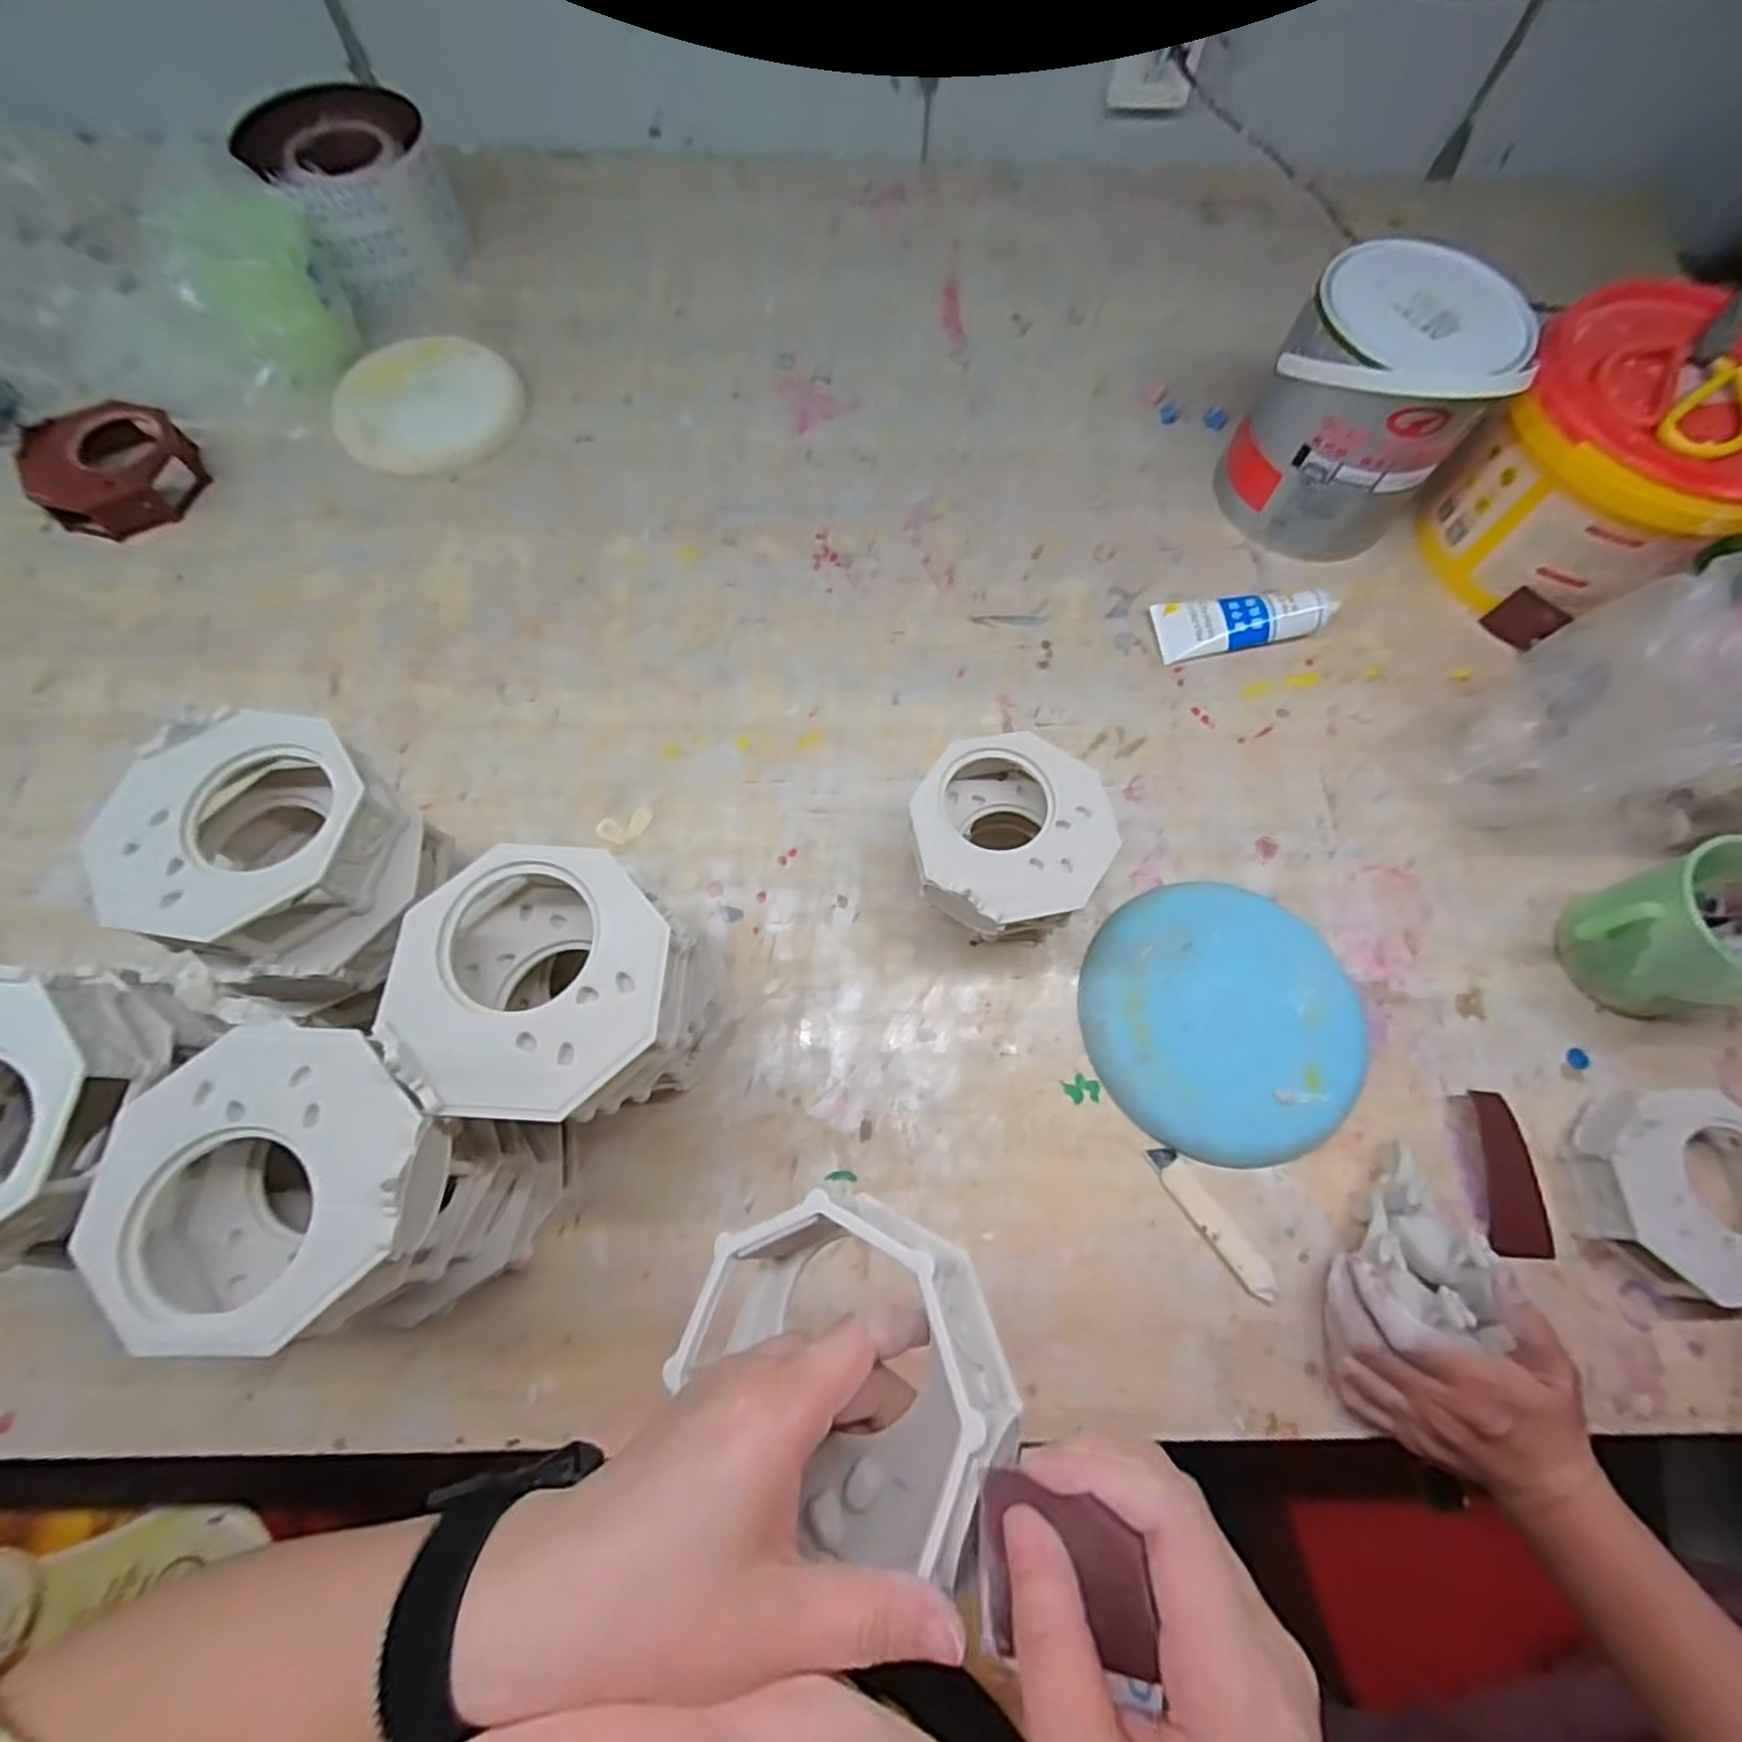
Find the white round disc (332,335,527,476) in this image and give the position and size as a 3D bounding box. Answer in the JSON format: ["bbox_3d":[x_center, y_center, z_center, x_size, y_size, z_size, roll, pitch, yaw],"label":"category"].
[{"bbox_3d":[-0.393,-0.420,0.665,0.156,0.031,0.156,1,69,-2],"label":"white round disc"}]

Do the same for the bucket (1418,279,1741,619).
[{"bbox_3d":[0.579,-0.315,0.586,0.204,0.164,0.187,1,69,-2],"label":"bucket"}]

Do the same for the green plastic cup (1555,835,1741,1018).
[{"bbox_3d":[0.527,0.041,0.478,0.091,0.098,0.097,1,69,-2],"label":"green plastic cup"}]

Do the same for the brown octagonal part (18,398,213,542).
[{"bbox_3d":[-0.623,-0.331,0.612,0.112,0.045,0.118,40,72,13],"label":"brown octagonal part"}]

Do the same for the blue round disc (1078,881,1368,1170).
[{"bbox_3d":[0.233,0.095,0.492,0.179,0.018,0.176,1,69,-2],"label":"blue round disc"}]

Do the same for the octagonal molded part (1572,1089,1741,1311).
[{"bbox_3d":[0.499,0.194,0.446,0.123,0.044,0.116,1,69,-2],"label":"octagonal molded part"}]

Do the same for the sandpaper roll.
[{"bbox_3d":[-0.464,-0.618,0.690,0.147,0.110,0.143,1,69,-2],"label":"sandpaper roll"}]

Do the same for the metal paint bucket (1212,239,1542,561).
[{"bbox_3d":[0.402,-0.373,0.610,0.156,0.170,0.143,35,71,11],"label":"metal paint bucket"}]

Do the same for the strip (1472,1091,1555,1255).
[{"bbox_3d":[0.399,0.189,0.464,0.040,0.011,0.095,2,68,-1],"label":"strip"}]

